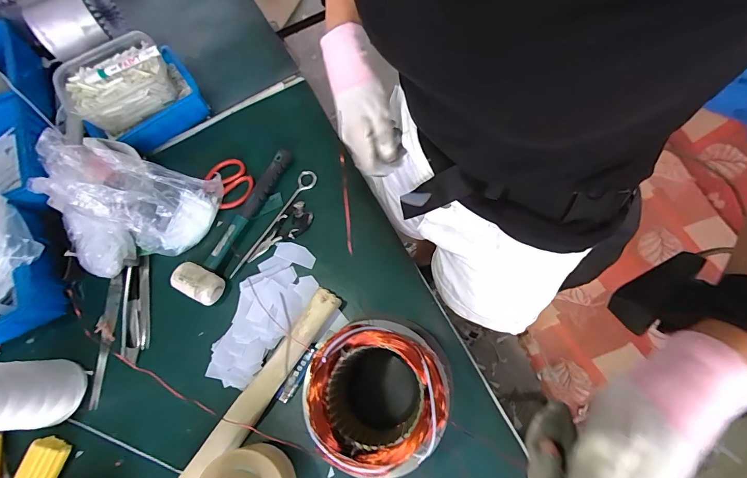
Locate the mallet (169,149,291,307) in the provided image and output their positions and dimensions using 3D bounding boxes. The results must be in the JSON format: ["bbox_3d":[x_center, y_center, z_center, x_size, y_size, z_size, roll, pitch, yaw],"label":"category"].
[{"bbox_3d":[-0.227,-0.037,0.595,0.073,0.040,0.286,21,74,9],"label":"mallet"}]

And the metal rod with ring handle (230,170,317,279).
[{"bbox_3d":[-0.168,-0.028,0.608,0.030,0.014,0.218,33,77,11],"label":"metal rod with ring handle"}]

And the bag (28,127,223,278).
[{"bbox_3d":[-0.382,-0.049,0.555,0.212,0.134,0.200,10,73,6],"label":"bag"}]

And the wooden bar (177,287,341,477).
[{"bbox_3d":[-0.159,0.213,0.518,0.043,0.031,0.324,33,77,11],"label":"wooden bar"}]

